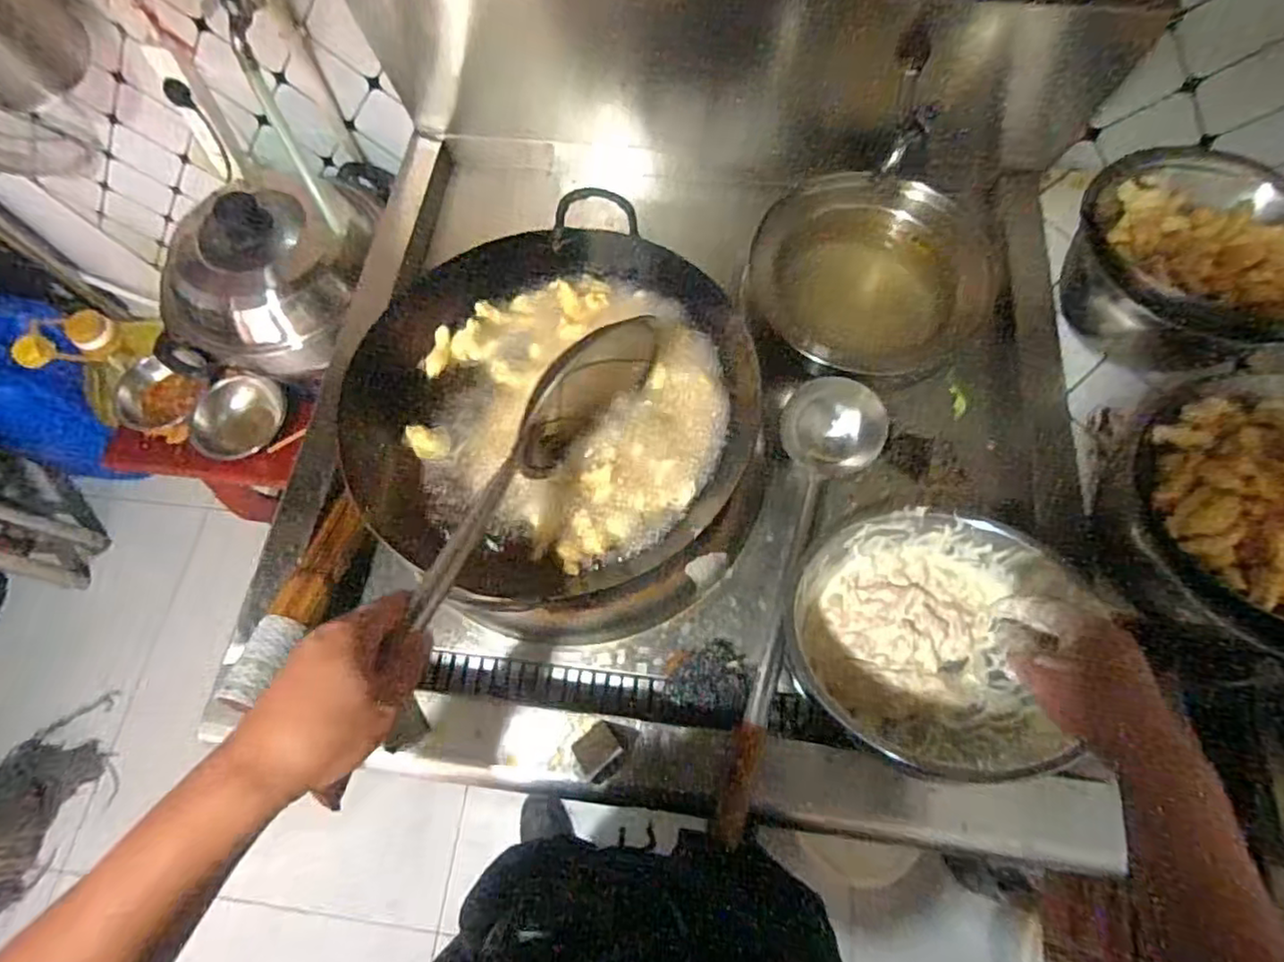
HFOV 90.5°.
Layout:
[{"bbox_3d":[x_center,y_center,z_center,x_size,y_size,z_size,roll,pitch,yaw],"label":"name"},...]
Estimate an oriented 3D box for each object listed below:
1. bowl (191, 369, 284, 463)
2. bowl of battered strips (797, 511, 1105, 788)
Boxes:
[{"bbox_3d":[-0.714,-0.112,1.125,0.115,0.081,0.146,13,68,7],"label":"bowl"},{"bbox_3d":[0.294,0.155,0.640,0.269,0.070,0.242,21,69,11],"label":"bowl of battered strips"}]

